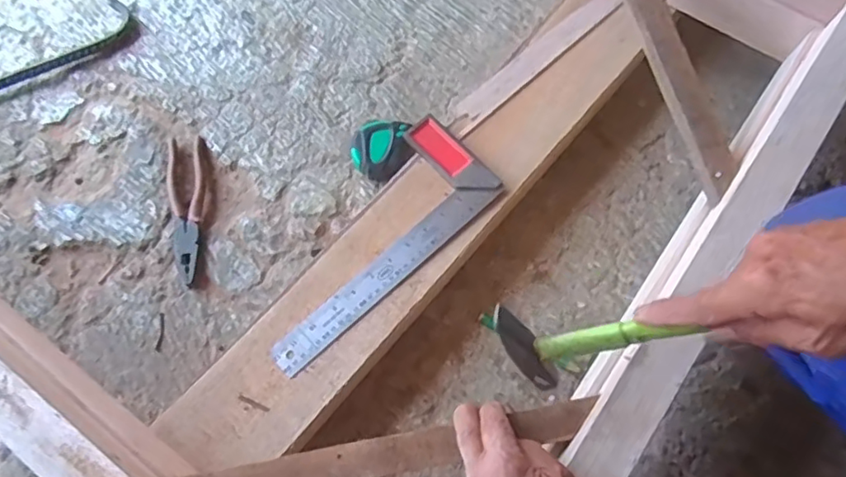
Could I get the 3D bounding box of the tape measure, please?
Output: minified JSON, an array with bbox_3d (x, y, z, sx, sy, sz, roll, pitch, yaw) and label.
[{"bbox_3d":[-0.051,-0.107,0.721,0.068,0.042,0.075,16,72,8],"label":"tape measure"}]

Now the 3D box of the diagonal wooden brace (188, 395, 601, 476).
[{"bbox_3d":[-0.031,0.177,0.487,0.349,0.012,0.031,-10,70,-3],"label":"diagonal wooden brace"}]

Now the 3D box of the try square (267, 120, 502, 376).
[{"bbox_3d":[-0.059,-0.001,0.637,0.301,0.011,0.121,-41,74,-12],"label":"try square"}]

